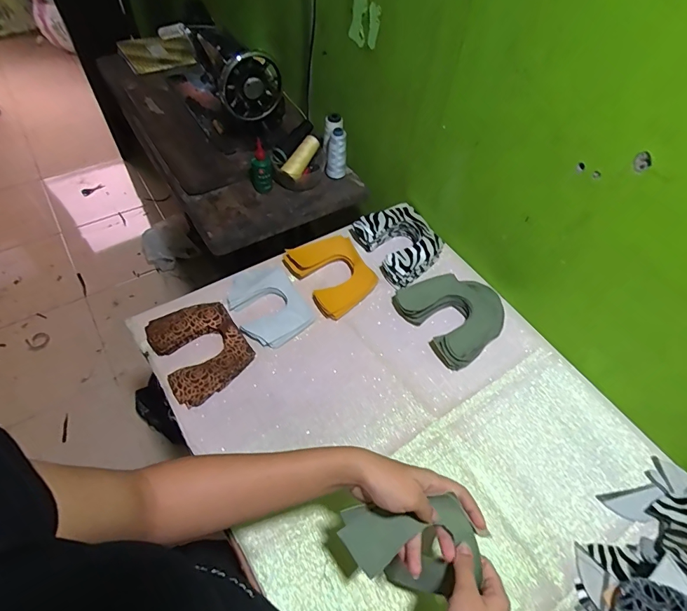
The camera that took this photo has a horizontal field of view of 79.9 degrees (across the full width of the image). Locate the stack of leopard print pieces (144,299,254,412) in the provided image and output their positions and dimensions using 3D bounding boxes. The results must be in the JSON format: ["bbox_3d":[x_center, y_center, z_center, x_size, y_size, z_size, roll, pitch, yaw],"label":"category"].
[{"bbox_3d":[-0.234,0.068,0.669,0.132,0.020,0.159,-32,67,-23],"label":"stack of leopard print pieces"}]

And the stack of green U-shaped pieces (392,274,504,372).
[{"bbox_3d":[0.204,0.009,0.740,0.174,0.041,0.176,-28,61,-22],"label":"stack of green U-shaped pieces"}]

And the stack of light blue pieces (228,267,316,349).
[{"bbox_3d":[-0.132,0.000,0.724,0.116,0.028,0.149,-29,61,-22],"label":"stack of light blue pieces"}]

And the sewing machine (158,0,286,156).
[{"bbox_3d":[-0.305,-0.579,0.988,0.177,0.200,0.438,-23,60,-19],"label":"sewing machine"}]

